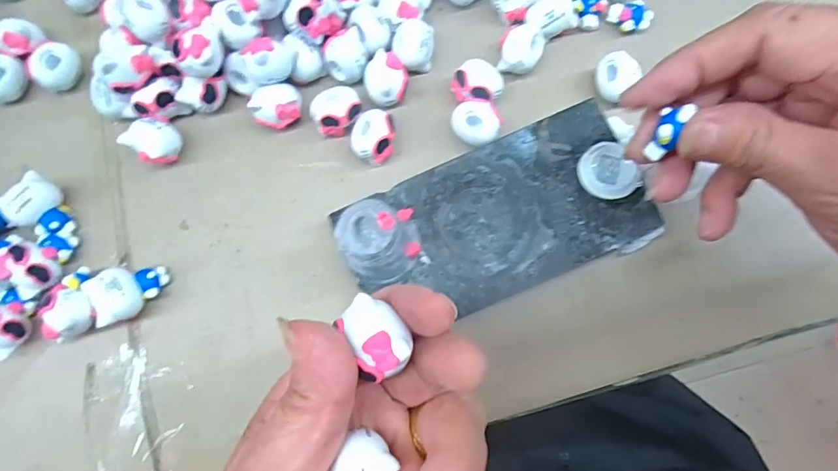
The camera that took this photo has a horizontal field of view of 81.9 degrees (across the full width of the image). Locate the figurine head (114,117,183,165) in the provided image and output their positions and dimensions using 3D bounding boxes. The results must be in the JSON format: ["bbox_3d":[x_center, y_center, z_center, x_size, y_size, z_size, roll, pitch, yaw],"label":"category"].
[{"bbox_3d":[-0.139,-0.049,0.258,0.023,0.025,0.024,0,79,1],"label":"figurine head"}]

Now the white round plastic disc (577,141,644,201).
[{"bbox_3d":[0.092,-0.031,0.235,0.025,0.007,0.028,-30,80,-5],"label":"white round plastic disc"}]

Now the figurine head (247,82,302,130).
[{"bbox_3d":[-0.076,-0.069,0.261,0.025,0.019,0.021,-14,79,-1],"label":"figurine head"}]

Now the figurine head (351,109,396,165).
[{"bbox_3d":[-0.024,-0.052,0.258,0.022,0.020,0.026,-6,79,0],"label":"figurine head"}]

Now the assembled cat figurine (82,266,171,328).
[{"bbox_3d":[-0.144,0.027,0.240,0.032,0.023,0.024,-30,80,-5],"label":"assembled cat figurine"}]

